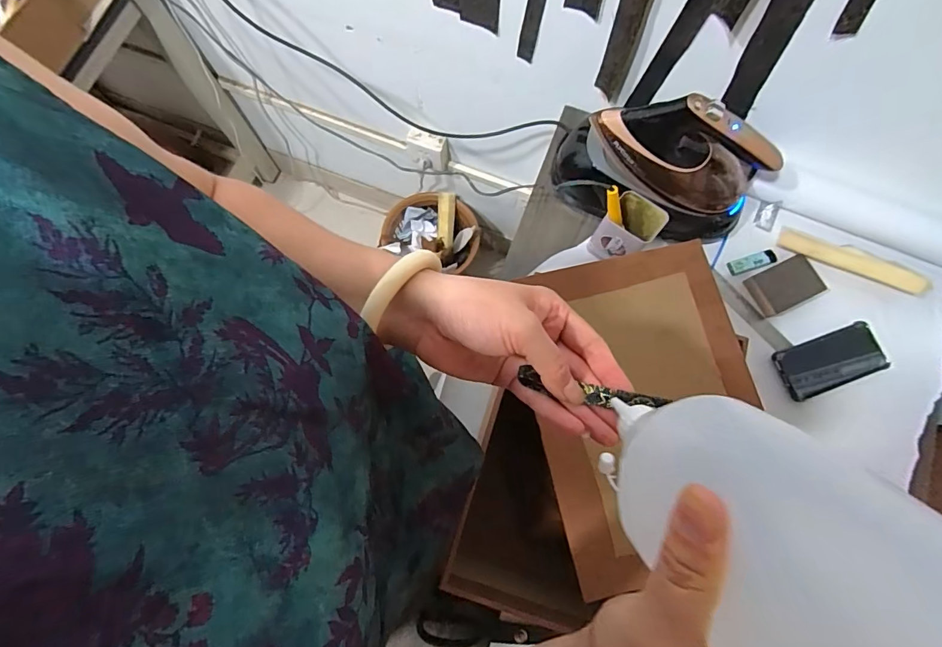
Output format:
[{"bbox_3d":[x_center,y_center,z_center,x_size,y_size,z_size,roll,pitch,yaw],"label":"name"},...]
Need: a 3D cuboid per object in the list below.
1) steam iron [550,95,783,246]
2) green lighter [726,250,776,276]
[{"bbox_3d":[0.290,-0.241,0.680,0.310,0.195,0.117,22,77,4],"label":"steam iron"},{"bbox_3d":[0.473,-0.102,0.756,0.082,0.009,0.025,-17,78,-5],"label":"green lighter"}]

